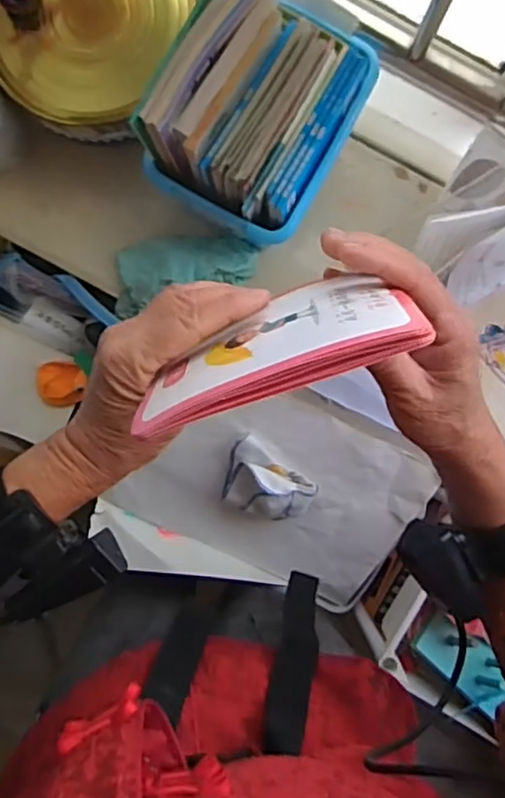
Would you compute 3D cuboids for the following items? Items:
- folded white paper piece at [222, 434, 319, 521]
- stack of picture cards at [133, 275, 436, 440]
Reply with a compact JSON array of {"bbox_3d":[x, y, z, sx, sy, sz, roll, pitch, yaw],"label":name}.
[{"bbox_3d":[0.011,0.092,0.677,0.098,0.040,0.079,41,120,5],"label":"folded white paper piece"},{"bbox_3d":[0.012,-0.028,0.330,0.138,0.107,0.011,-21,116,10],"label":"stack of picture cards"}]

